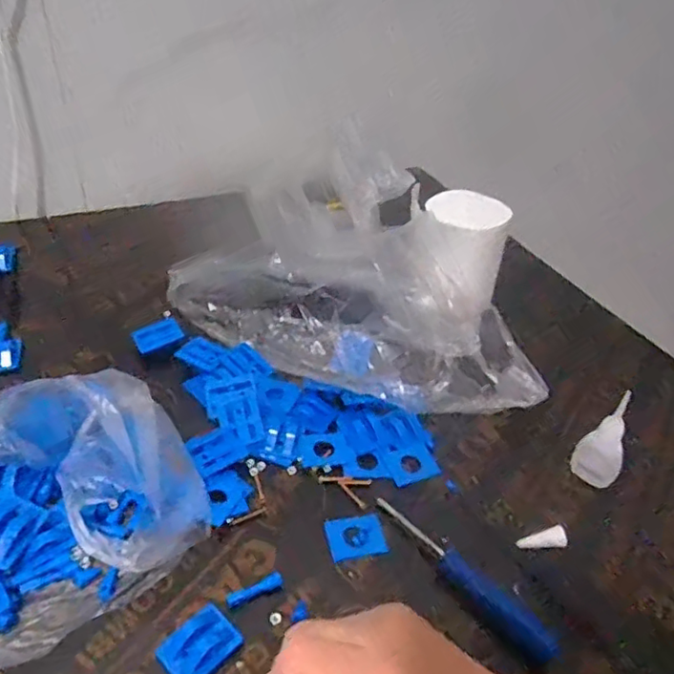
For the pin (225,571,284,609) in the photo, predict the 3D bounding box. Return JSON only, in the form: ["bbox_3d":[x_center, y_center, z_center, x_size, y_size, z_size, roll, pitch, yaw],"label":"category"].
[{"bbox_3d":[-0.055,0.170,0.409,0.039,0.004,0.012,-17,44,-25],"label":"pin"}]

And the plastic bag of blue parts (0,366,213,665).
[{"bbox_3d":[-0.199,0.098,0.417,0.196,0.083,0.181,-25,48,-32],"label":"plastic bag of blue parts"}]

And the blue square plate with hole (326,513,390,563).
[{"bbox_3d":[0.014,0.145,0.447,0.040,0.004,0.035,-5,40,-13],"label":"blue square plate with hole"}]

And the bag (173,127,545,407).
[{"bbox_3d":[0.050,-0.082,0.656,0.397,0.098,0.311,23,42,21],"label":"bag"}]

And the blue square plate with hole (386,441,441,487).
[{"bbox_3d":[0.062,0.105,0.507,0.041,0.008,0.031,-14,43,-22],"label":"blue square plate with hole"}]

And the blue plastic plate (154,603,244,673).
[{"bbox_3d":[-0.085,0.192,0.376,0.033,0.009,0.045,32,46,29],"label":"blue plastic plate"}]

